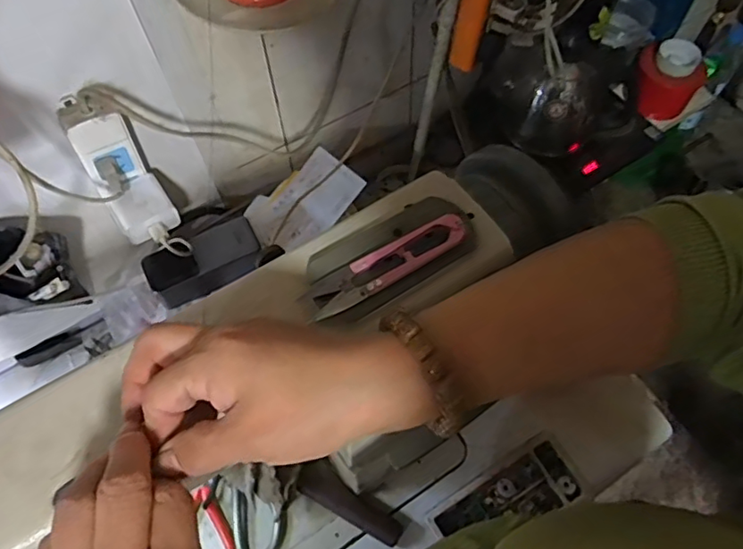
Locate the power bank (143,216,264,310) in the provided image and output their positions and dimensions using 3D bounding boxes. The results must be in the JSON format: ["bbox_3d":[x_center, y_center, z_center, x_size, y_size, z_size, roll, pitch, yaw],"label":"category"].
[{"bbox_3d":[-0.194,-0.012,0.667,0.128,0.049,0.057,-22,62,-10],"label":"power bank"}]

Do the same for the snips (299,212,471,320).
[{"bbox_3d":[0.007,-0.004,0.320,0.101,0.013,0.022,-29,64,-14],"label":"snips"}]

